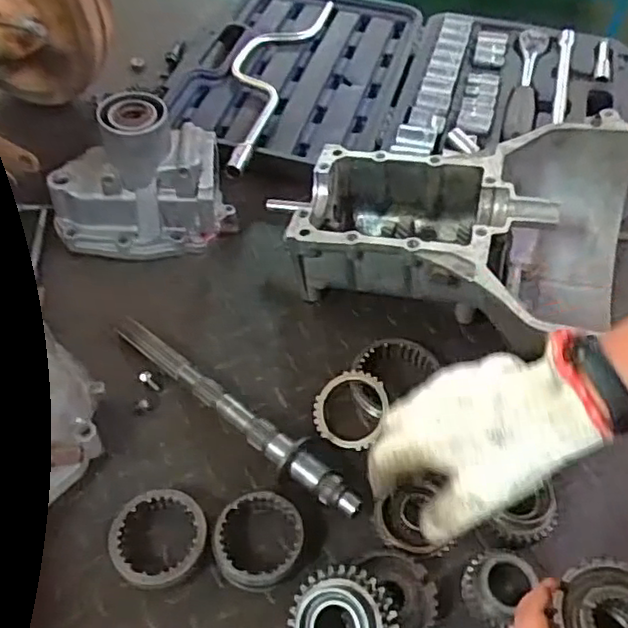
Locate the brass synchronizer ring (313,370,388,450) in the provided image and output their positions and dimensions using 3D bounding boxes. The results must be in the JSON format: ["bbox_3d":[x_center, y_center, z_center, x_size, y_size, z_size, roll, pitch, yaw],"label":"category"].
[{"bbox_3d":[0.030,0.080,0.555,0.064,0.009,0.067,-6,69,17],"label":"brass synchronizer ring"}]

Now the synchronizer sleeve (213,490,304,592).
[{"bbox_3d":[-0.042,0.171,0.489,0.067,0.021,0.069,1,52,-1],"label":"synchronizer sleeve"}]

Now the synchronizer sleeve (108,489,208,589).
[{"bbox_3d":[-0.118,0.171,0.486,0.072,0.023,0.069,-2,52,-3],"label":"synchronizer sleeve"}]

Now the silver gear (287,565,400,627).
[{"bbox_3d":[0.020,0.215,0.437,0.076,0.032,0.076,-4,65,8],"label":"silver gear"}]

